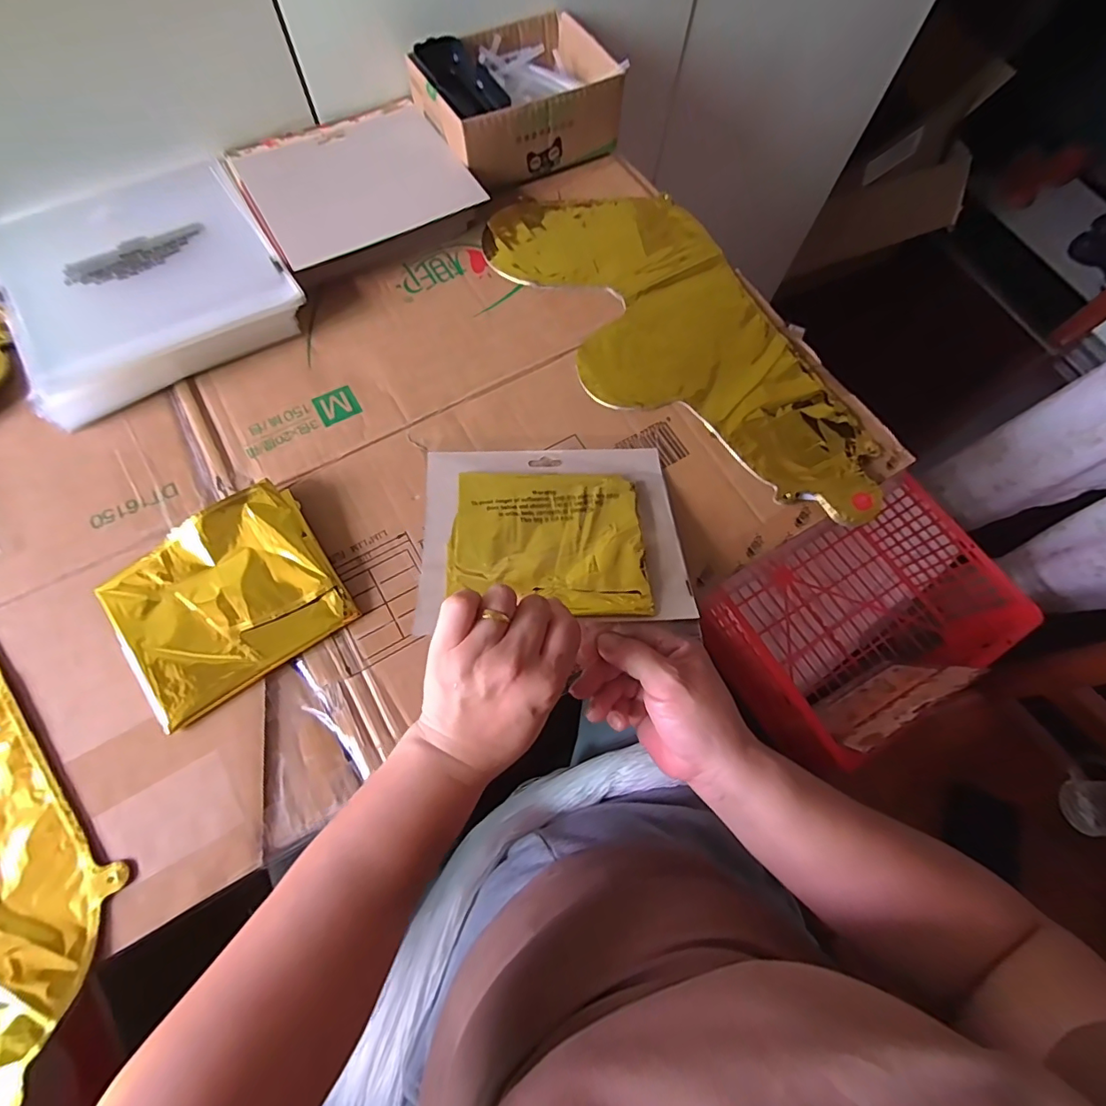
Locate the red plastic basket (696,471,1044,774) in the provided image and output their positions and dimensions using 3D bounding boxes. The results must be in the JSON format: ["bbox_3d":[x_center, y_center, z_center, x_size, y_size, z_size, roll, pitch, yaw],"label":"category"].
[{"bbox_3d":[0.427,0.088,0.721,0.358,0.152,0.252,-27,72,-12],"label":"red plastic basket"}]

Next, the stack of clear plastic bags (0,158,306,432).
[{"bbox_3d":[-0.369,-0.249,0.454,0.222,0.039,0.244,-35,74,-14],"label":"stack of clear plastic bags"}]

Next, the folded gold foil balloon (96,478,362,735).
[{"bbox_3d":[-0.231,0.031,0.358,0.141,0.030,0.118,-34,74,-14],"label":"folded gold foil balloon"}]

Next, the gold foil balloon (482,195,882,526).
[{"bbox_3d":[0.116,-0.196,0.466,0.196,0.012,0.421,-27,72,-12],"label":"gold foil balloon"}]

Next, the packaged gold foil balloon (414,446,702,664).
[{"bbox_3d":[-0.002,-0.013,0.386,0.196,0.018,0.177,-4,57,-2],"label":"packaged gold foil balloon"}]

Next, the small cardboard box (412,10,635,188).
[{"bbox_3d":[-0.036,-0.467,0.528,0.189,0.069,0.140,-25,72,-11],"label":"small cardboard box"}]

